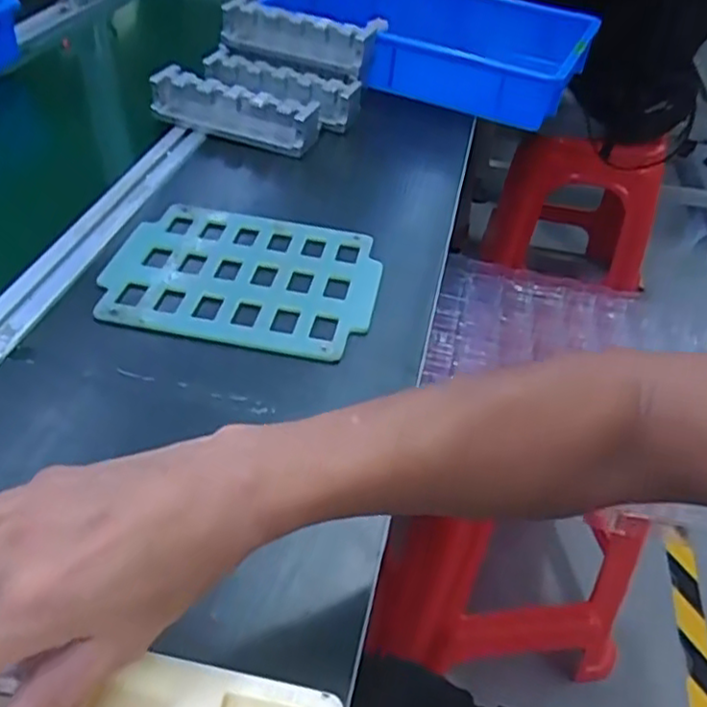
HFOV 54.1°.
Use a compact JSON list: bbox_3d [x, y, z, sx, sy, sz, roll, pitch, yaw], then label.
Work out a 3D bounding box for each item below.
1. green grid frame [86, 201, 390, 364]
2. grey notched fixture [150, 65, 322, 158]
[{"bbox_3d":[-0.092,-0.070,0.598,0.223,0.006,0.180,10,42,4],"label":"green grid frame"},{"bbox_3d":[-0.135,-0.278,0.790,0.192,0.052,0.058,16,43,12],"label":"grey notched fixture"}]

